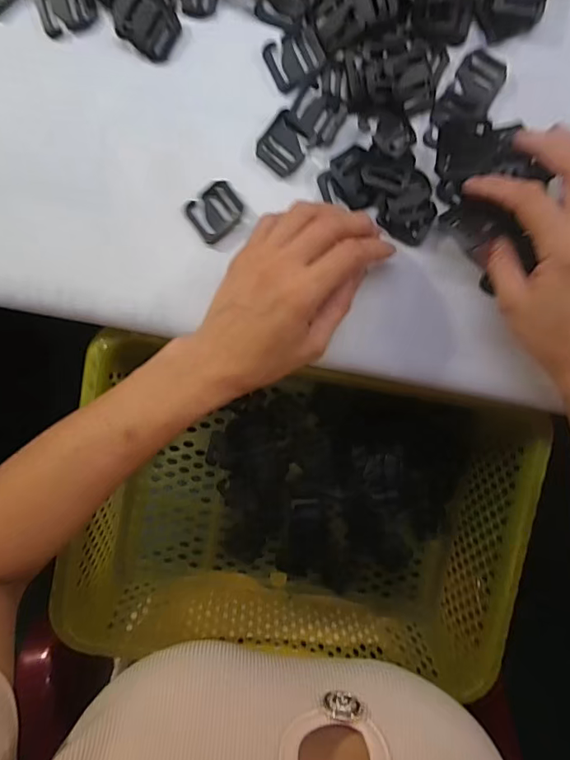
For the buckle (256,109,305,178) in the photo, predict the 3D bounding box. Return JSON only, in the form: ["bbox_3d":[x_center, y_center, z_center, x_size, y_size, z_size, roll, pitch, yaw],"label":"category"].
[{"bbox_3d":[-0.001,-0.149,0.304,0.029,0.004,0.031,41,95,-4],"label":"buckle"}]

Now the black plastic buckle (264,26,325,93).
[{"bbox_3d":[0.006,-0.201,0.298,0.034,0.005,0.028,-31,95,3],"label":"black plastic buckle"}]

